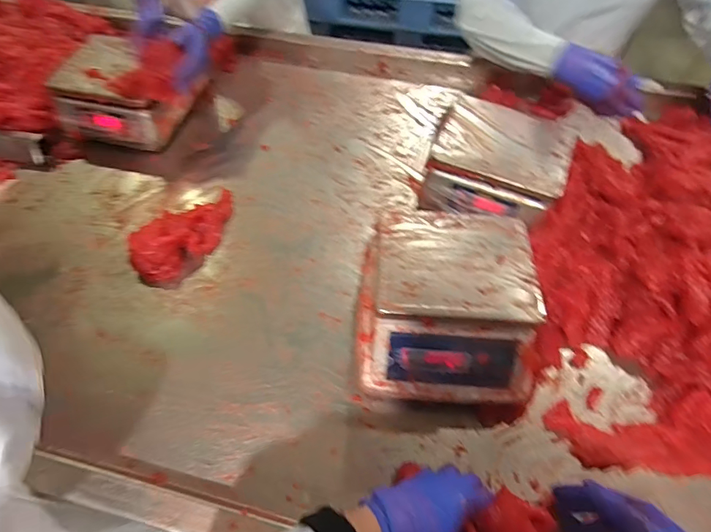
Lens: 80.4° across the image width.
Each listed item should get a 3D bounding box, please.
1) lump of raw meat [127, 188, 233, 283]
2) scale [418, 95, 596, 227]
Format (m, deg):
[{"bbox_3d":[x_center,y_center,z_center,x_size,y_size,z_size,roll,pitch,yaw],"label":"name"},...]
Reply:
[{"bbox_3d":[-0.290,-0.064,0.734,0.094,0.048,0.210,38,66,21],"label":"lump of raw meat"},{"bbox_3d":[0.261,-0.181,0.780,0.229,0.118,0.216,21,61,12],"label":"scale"}]

